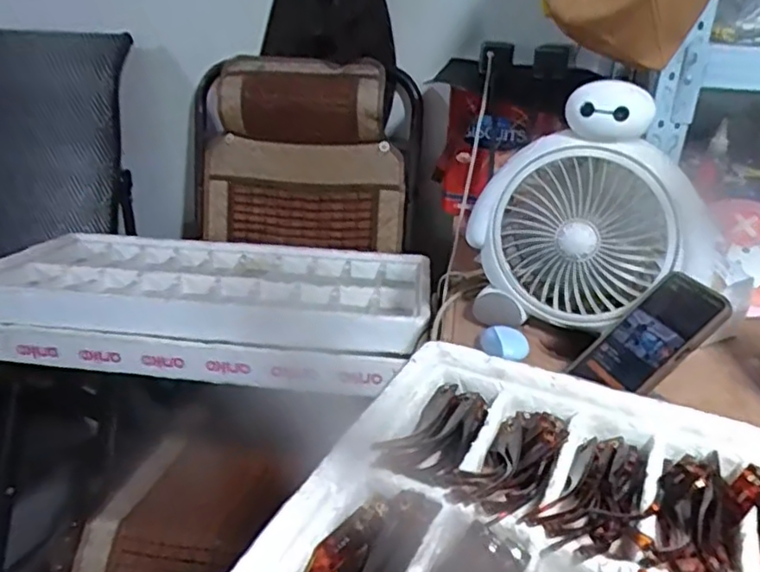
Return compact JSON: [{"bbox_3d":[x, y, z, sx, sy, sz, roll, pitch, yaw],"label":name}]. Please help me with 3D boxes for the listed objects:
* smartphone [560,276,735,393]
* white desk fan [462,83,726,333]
[{"bbox_3d":[0.260,0.052,0.616,0.017,0.142,0.081,37,11,-34],"label":"smartphone"},{"bbox_3d":[0.232,-0.077,0.703,0.271,0.251,0.102,18,30,28],"label":"white desk fan"}]

